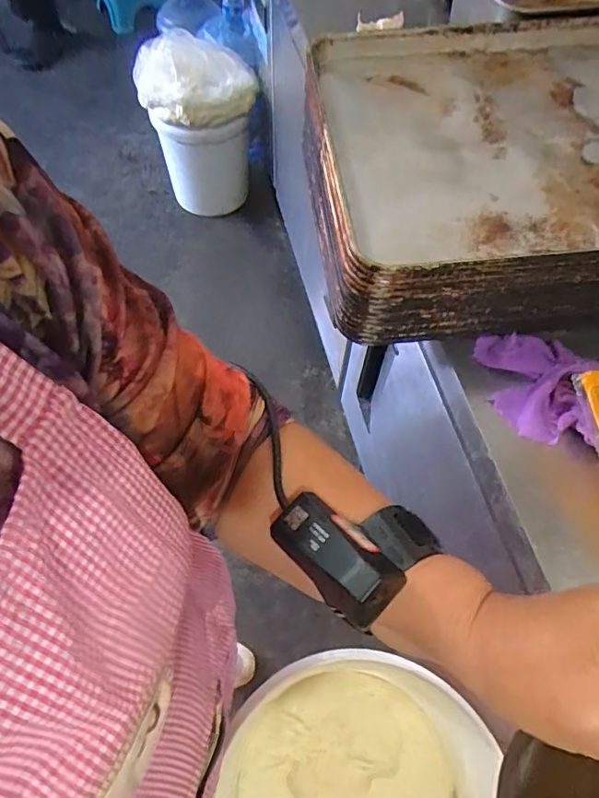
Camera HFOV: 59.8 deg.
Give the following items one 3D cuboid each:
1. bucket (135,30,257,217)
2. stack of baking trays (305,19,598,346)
[{"bbox_3d":[-0.291,-0.798,1.581,0.306,0.461,0.325,1,63,-1],"label":"bucket"},{"bbox_3d":[0.346,-0.301,0.679,0.651,0.140,0.412,-7,63,-5],"label":"stack of baking trays"}]

